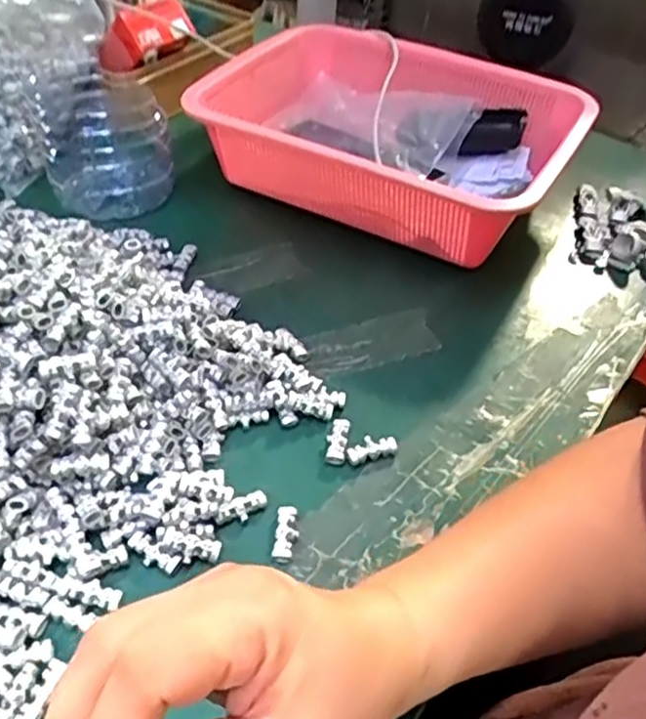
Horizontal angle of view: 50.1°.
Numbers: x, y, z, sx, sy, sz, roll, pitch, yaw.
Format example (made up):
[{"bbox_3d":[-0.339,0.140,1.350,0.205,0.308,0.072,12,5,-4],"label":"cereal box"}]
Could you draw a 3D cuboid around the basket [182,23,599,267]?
[{"bbox_3d":[0.054,-0.186,0.597,0.282,0.096,0.209,24,48,19],"label":"basket"}]

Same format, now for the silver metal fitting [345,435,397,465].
[{"bbox_3d":[0.029,0.053,0.415,0.031,0.006,0.014,-15,48,-19],"label":"silver metal fitting"}]

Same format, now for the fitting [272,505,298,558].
[{"bbox_3d":[-0.020,0.093,0.372,0.011,0.008,0.029,5,44,1],"label":"fitting"}]

